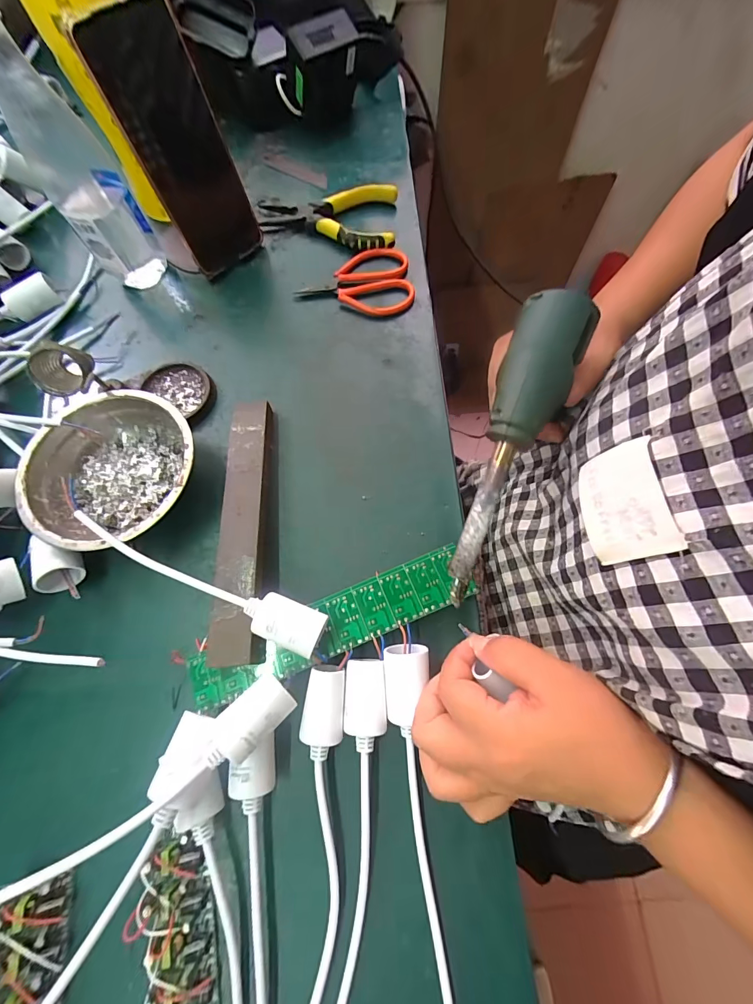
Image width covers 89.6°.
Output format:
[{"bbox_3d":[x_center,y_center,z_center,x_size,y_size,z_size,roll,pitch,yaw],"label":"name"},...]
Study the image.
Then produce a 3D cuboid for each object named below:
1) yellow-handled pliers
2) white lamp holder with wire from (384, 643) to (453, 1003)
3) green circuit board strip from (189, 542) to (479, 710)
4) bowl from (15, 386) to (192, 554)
[{"bbox_3d":[-0.055,-0.306,0.404,0.149,0.015,0.077,2,70,1],"label":"yellow-handled pliers"},{"bbox_3d":[0.030,0.198,0.227,0.029,0.027,0.209,-6,79,-2],"label":"white lamp holder with wire"},{"bbox_3d":[-0.032,0.086,0.264,0.195,0.004,0.038,-24,69,-5],"label":"green circuit board strip"},{"bbox_3d":[-0.202,-0.022,0.300,0.121,0.038,0.125,0,70,0],"label":"bowl"}]

